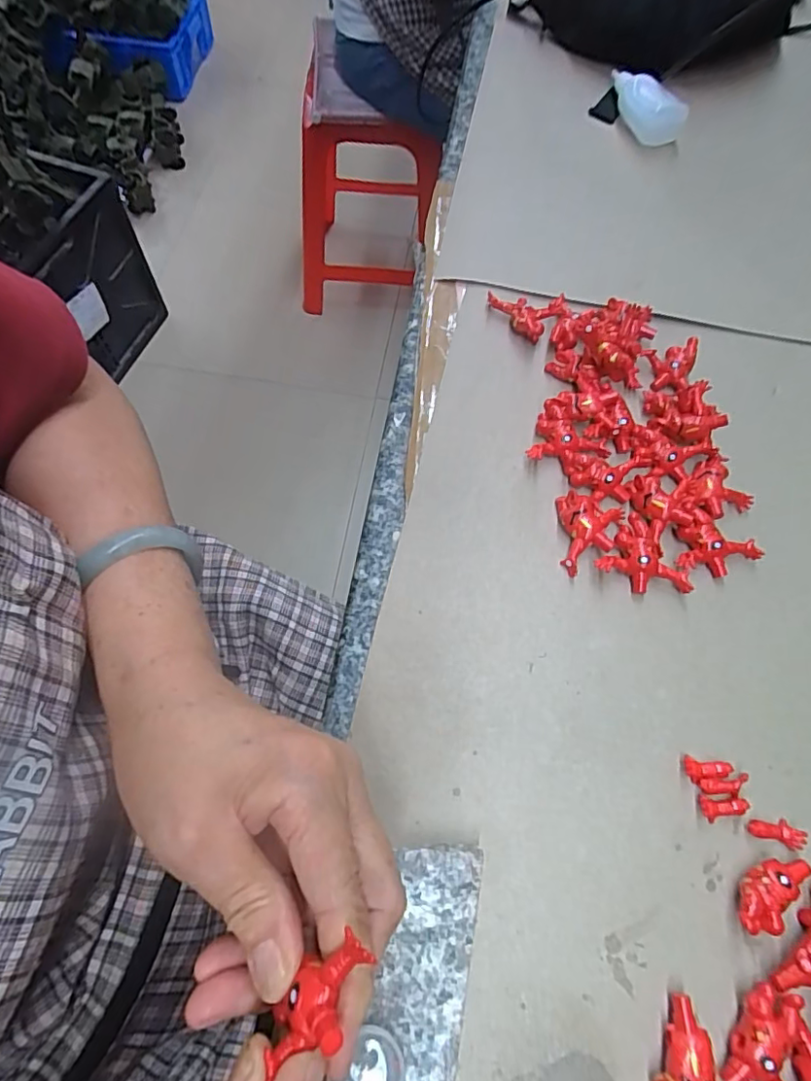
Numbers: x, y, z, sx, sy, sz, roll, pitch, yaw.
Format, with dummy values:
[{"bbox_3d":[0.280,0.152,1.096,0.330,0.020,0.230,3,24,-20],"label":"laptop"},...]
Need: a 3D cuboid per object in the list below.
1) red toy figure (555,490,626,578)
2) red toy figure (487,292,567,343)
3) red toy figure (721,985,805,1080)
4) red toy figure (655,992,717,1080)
[{"bbox_3d":[0.100,-0.003,0.303,0.036,0.016,0.045,17,65,5],"label":"red toy figure"},{"bbox_3d":[0.082,-0.149,0.369,0.052,0.014,0.039,7,64,0],"label":"red toy figure"},{"bbox_3d":[0.138,0.195,0.214,0.016,0.014,0.039,31,67,11],"label":"red toy figure"},{"bbox_3d":[0.107,0.200,0.209,0.017,0.014,0.041,25,66,8],"label":"red toy figure"}]

